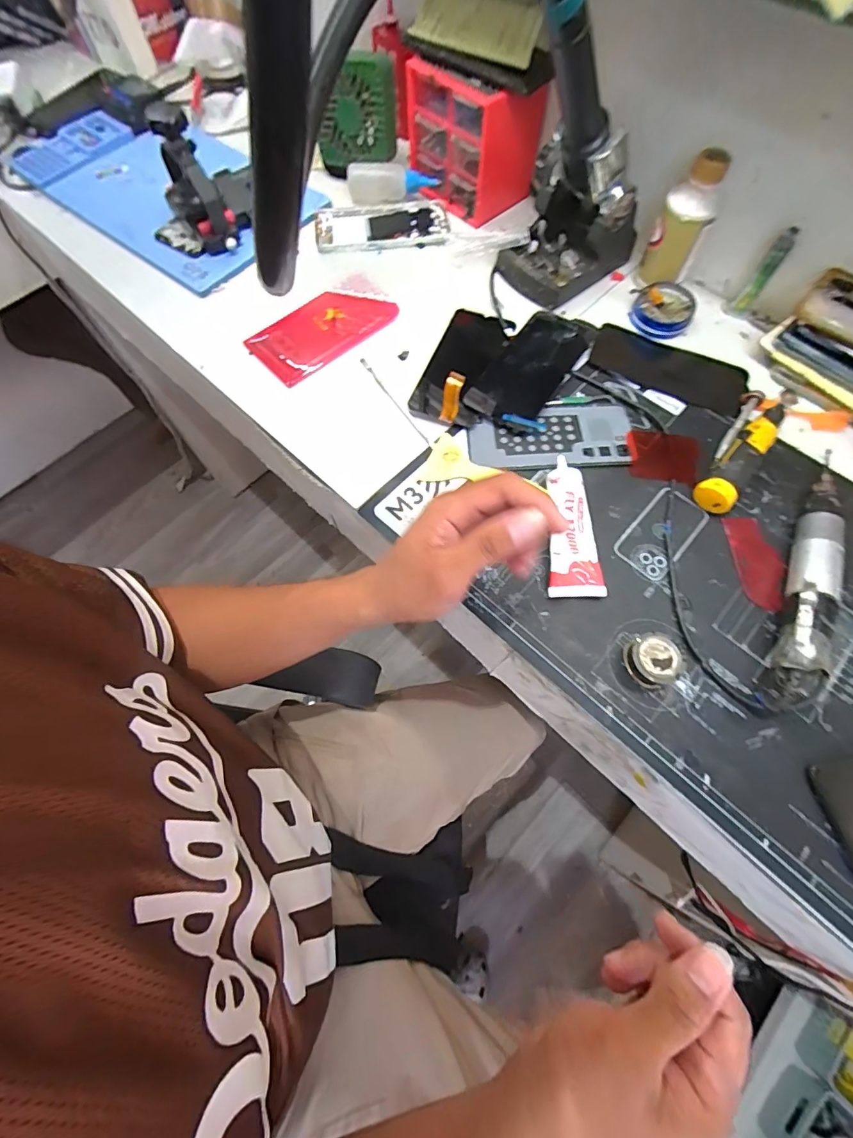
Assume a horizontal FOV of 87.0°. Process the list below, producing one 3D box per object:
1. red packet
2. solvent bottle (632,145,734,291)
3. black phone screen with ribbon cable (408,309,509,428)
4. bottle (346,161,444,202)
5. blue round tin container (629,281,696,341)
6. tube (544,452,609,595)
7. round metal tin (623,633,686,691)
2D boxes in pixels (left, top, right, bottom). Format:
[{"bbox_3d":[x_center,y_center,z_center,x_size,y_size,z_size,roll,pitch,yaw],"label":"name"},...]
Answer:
[{"bbox_3d":[-0.113,-0.262,0.486,0.084,0.011,0.145,42,75,16],"label":"red packet"},{"bbox_3d":[0.259,-0.350,0.456,0.035,0.113,0.040,-21,69,-7],"label":"solvent bottle"},{"bbox_3d":[0.036,-0.220,0.450,0.070,0.045,0.150,17,70,8],"label":"black phone screen with ribbon cable"},{"bbox_3d":[-0.041,-0.478,0.556,0.108,0.037,0.031,-8,68,-2],"label":"bottle"},{"bbox_3d":[0.258,-0.284,0.492,0.058,0.026,0.059,-1,68,1],"label":"blue round tin container"},{"bbox_3d":[0.127,-0.035,0.390,0.043,0.027,0.119,2,68,2],"label":"tube"},{"bbox_3d":[0.175,0.072,0.348,0.038,0.023,0.037,-1,68,1],"label":"round metal tin"}]

